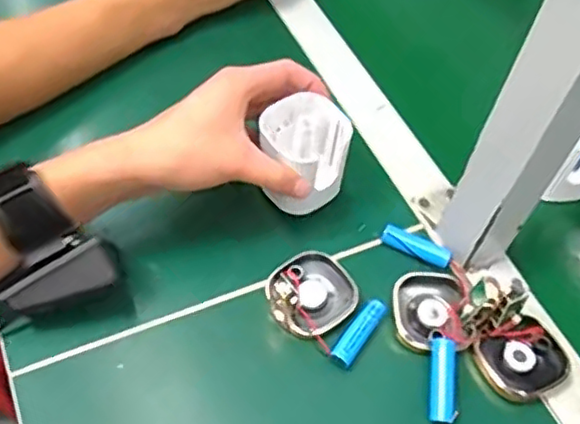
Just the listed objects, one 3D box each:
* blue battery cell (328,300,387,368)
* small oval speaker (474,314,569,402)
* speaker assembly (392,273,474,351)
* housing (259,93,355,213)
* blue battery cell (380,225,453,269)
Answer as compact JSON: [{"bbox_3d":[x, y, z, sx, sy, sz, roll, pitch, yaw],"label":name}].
[{"bbox_3d":[0.045,0.078,0.417,0.014,0.011,0.050,32,57,15],"label":"blue battery cell"},{"bbox_3d":[0.150,0.094,0.414,0.055,0.011,0.046,-23,61,-22],"label":"small oval speaker"},{"bbox_3d":[0.093,0.065,0.430,0.049,0.010,0.052,4,54,-5],"label":"speaker assembly"},{"bbox_3d":[0.011,-0.039,0.448,0.058,0.059,0.054,-11,55,-11],"label":"housing"},{"bbox_3d":[0.089,0.024,0.459,0.049,0.012,0.016,27,56,12],"label":"blue battery cell"}]

